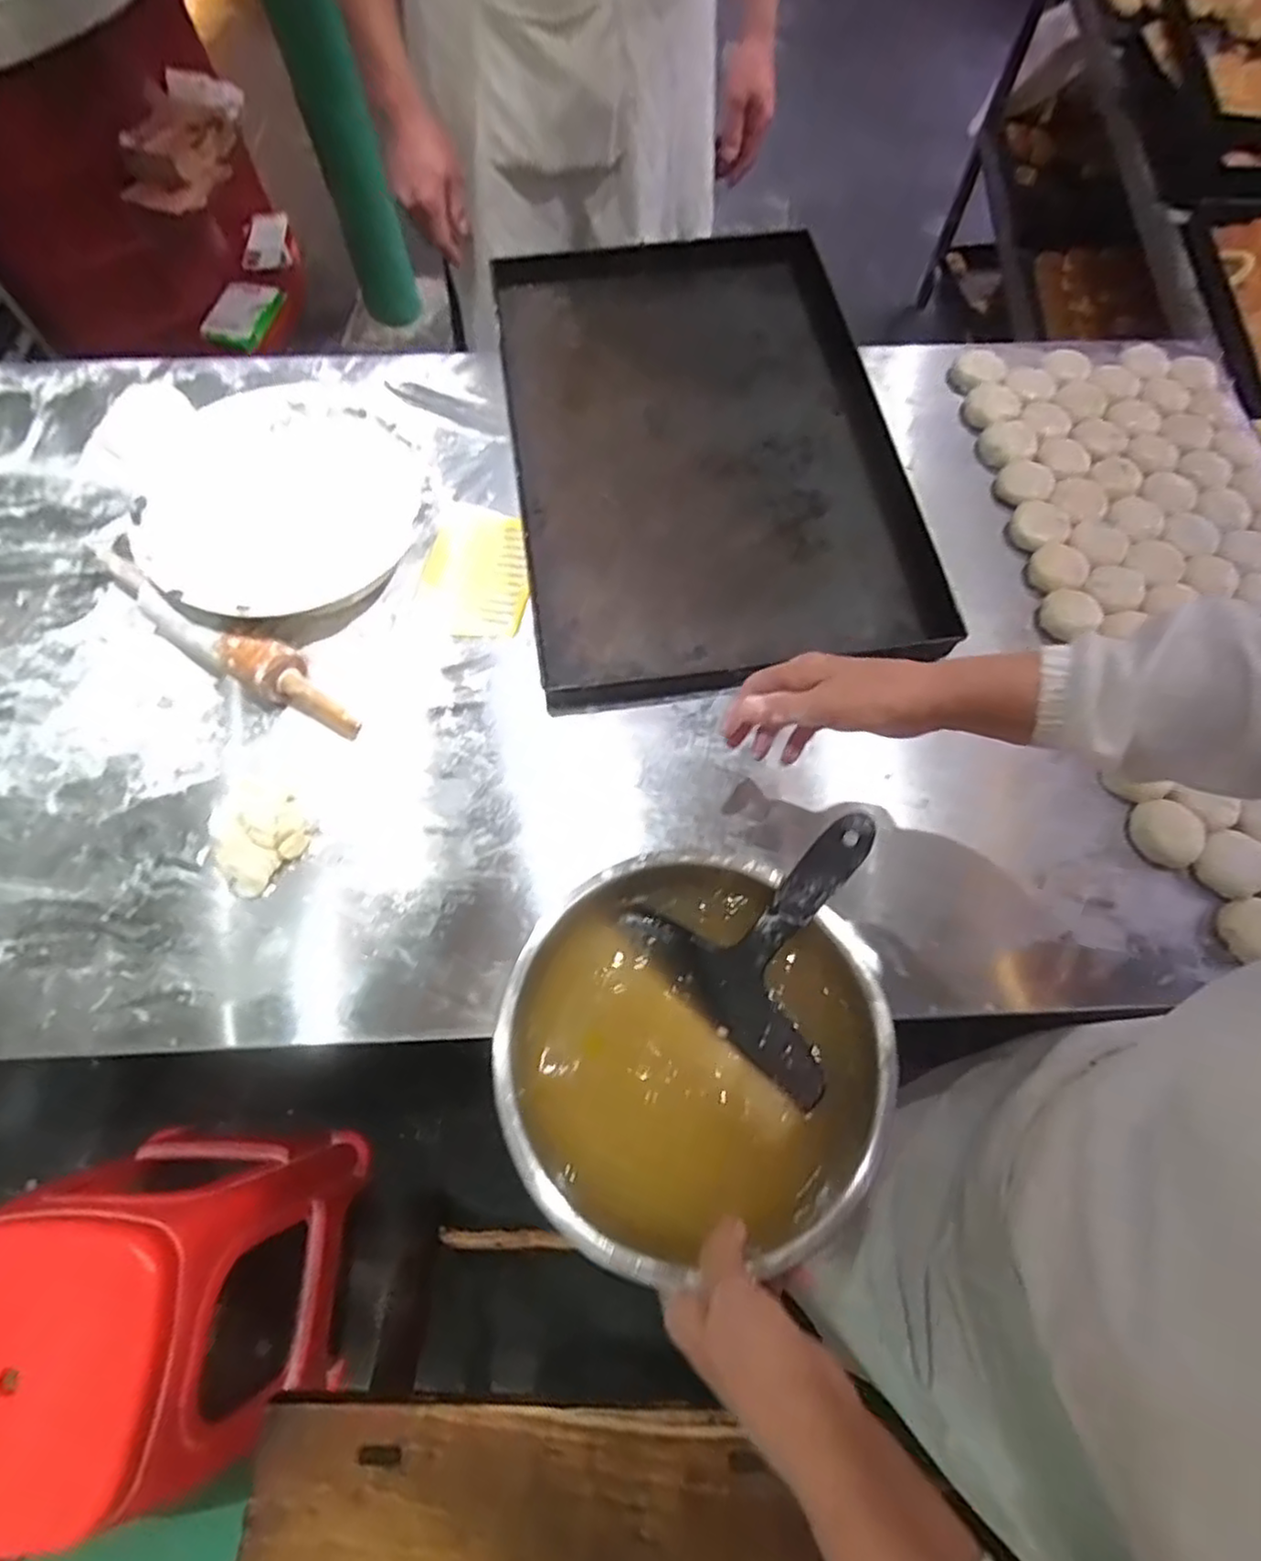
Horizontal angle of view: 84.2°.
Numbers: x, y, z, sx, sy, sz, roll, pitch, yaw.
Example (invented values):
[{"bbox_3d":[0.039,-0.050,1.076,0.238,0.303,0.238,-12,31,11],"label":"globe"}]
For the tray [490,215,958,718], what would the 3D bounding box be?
[{"bbox_3d":[0.078,-0.396,0.804,0.417,0.043,0.641,-9,70,-3],"label":"tray"}]

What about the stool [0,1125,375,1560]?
[{"bbox_3d":[-0.615,0.690,0.937,0.319,0.461,0.332,2,68,0],"label":"stool"}]

